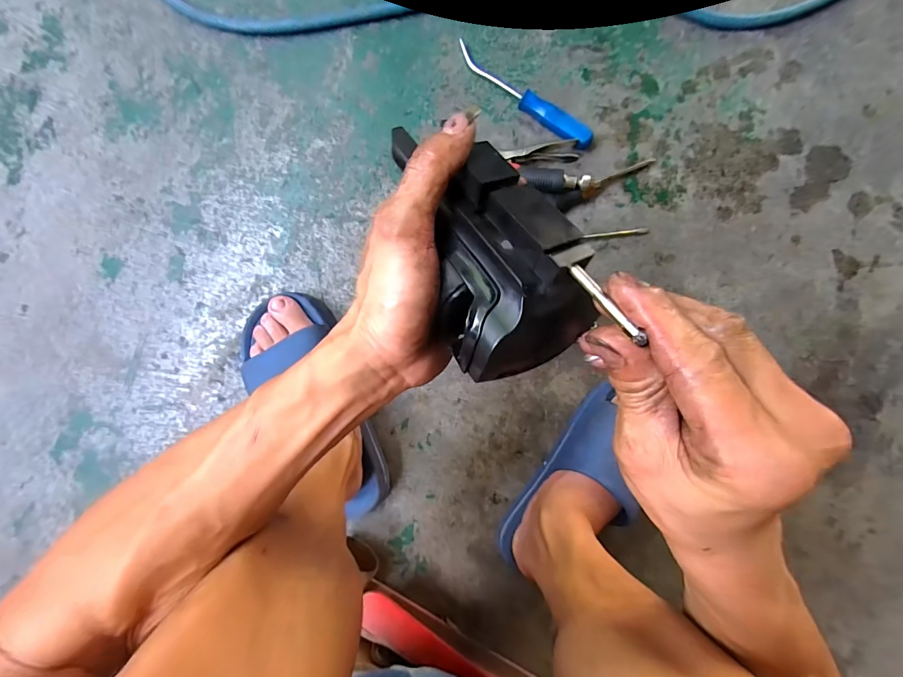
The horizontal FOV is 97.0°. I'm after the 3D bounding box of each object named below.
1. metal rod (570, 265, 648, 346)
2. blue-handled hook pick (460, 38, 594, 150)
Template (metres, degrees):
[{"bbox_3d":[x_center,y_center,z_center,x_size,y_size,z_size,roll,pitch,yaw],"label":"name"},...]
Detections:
[{"bbox_3d":[0.064,-0.015,0.166,0.004,0.004,0.041,-36,68,4],"label":"metal rod"},{"bbox_3d":[0.090,-0.298,0.498,0.198,0.024,0.029,33,93,4],"label":"blue-handled hook pick"}]

